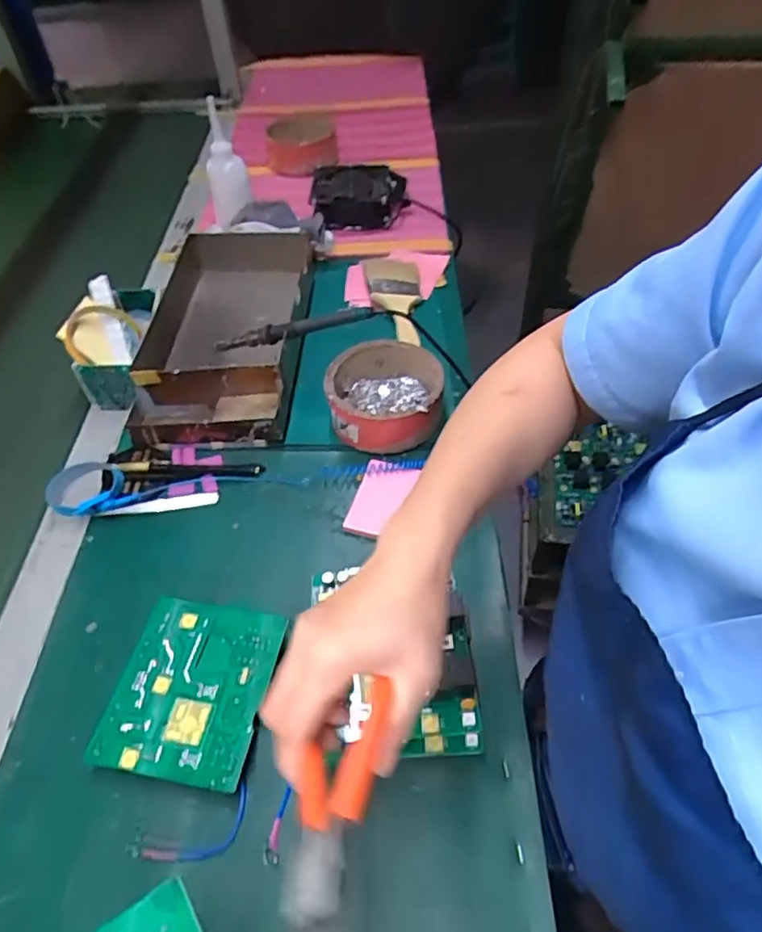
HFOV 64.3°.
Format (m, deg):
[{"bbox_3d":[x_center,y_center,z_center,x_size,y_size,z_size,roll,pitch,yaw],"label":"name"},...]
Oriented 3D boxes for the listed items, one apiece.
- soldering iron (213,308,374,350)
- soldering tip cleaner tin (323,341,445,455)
[{"bbox_3d":[-0.102,-0.149,0.667,0.191,0.025,0.019,-8,47,20],"label":"soldering iron"},{"bbox_3d":[0.006,-0.075,0.648,0.120,0.058,0.112,-2,49,2],"label":"soldering tip cleaner tin"}]

